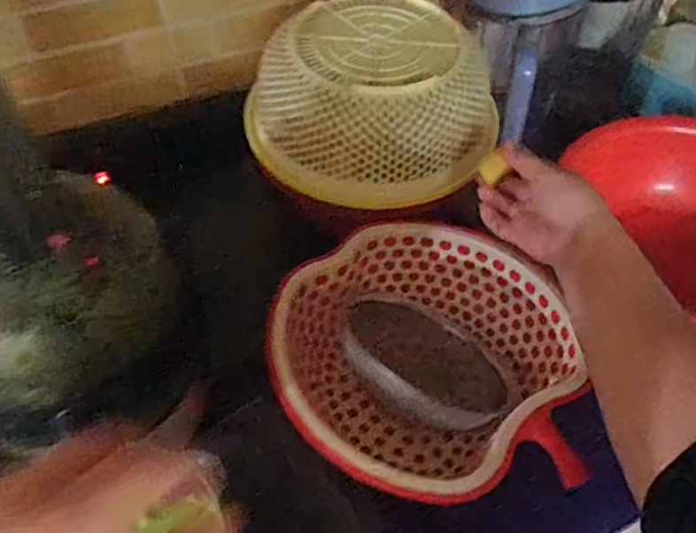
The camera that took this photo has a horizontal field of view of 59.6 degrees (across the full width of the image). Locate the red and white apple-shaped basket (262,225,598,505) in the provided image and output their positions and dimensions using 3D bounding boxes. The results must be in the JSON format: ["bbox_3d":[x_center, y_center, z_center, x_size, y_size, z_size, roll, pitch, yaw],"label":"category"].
[{"bbox_3d":[0.072,0.090,0.573,0.263,0.105,0.275,0,50,1],"label":"red and white apple-shaped basket"}]

